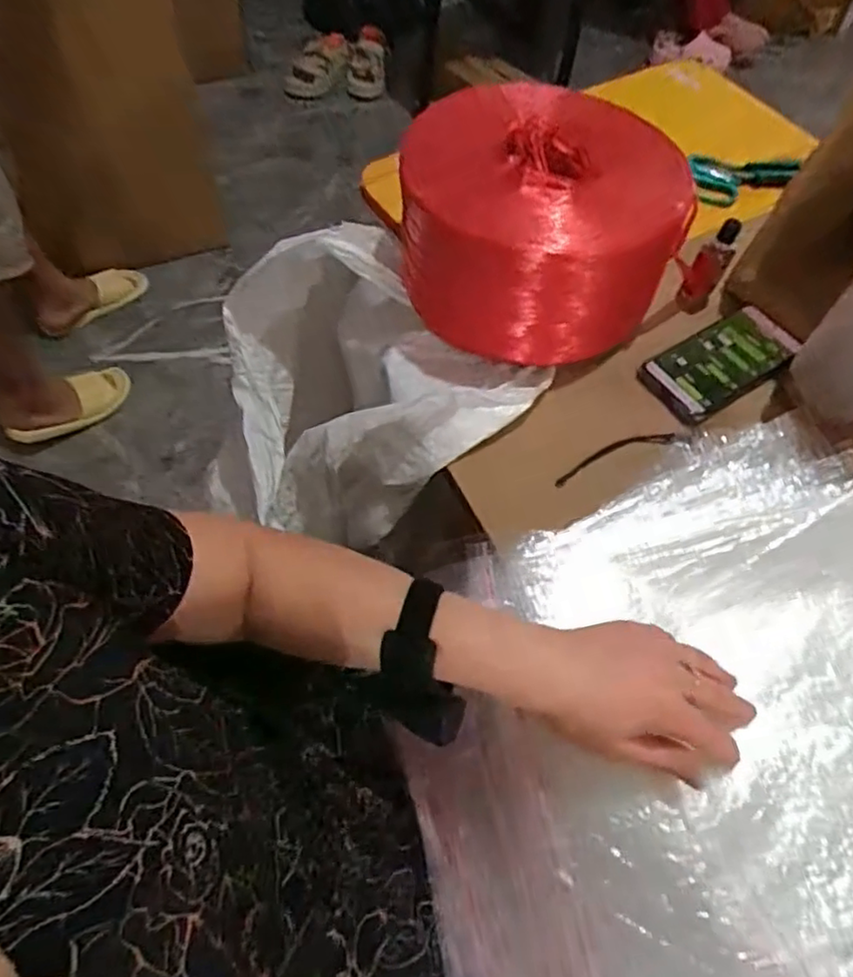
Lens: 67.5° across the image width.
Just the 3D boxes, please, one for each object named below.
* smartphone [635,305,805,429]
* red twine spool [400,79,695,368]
[{"bbox_3d":[0.290,-0.122,0.625,0.157,0.017,0.075,-31,80,-14],"label":"smartphone"},{"bbox_3d":[0.109,-0.265,0.616,0.254,0.121,0.266,13,60,3],"label":"red twine spool"}]

